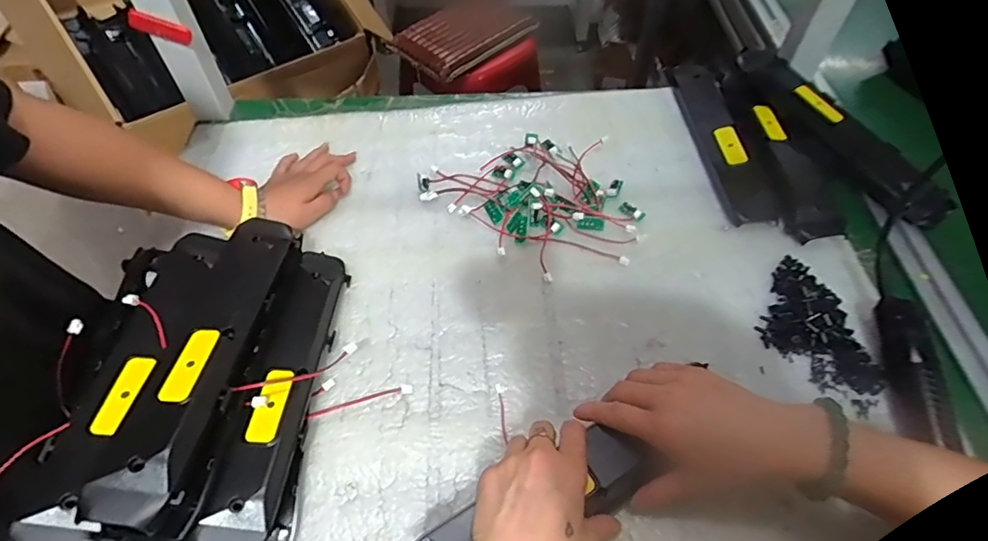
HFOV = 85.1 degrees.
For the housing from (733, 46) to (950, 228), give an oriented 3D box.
[{"bbox_3d":[0.355,-0.131,0.546,0.257,0.051,0.042,41,62,1],"label":"housing"}]

